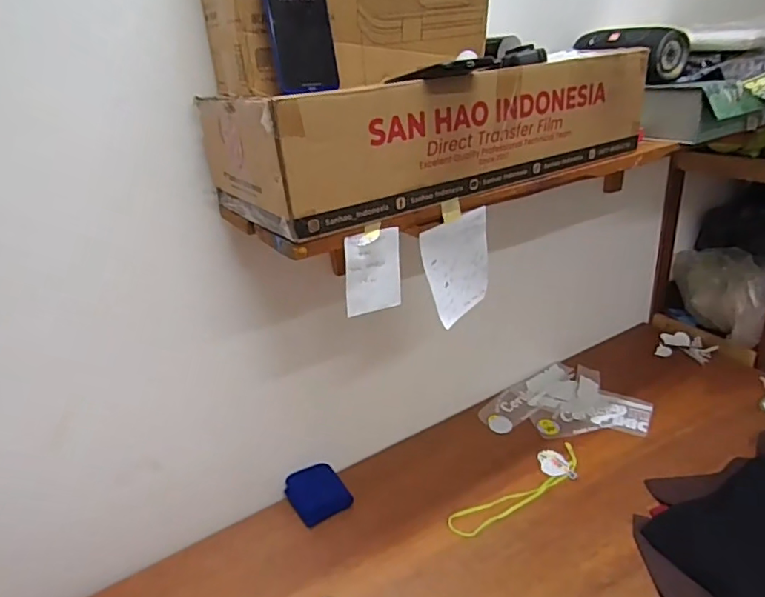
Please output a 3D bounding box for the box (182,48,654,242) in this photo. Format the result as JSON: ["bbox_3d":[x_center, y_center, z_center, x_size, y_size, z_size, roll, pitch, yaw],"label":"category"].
[{"bbox_3d":[0.082,-0.265,0.804,0.625,0.145,0.275,-19,30,-25],"label":"box"}]

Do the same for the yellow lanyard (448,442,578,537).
[{"bbox_3d":[0.291,0.393,1.097,0.356,0.015,0.094,-23,32,-31],"label":"yellow lanyard"}]

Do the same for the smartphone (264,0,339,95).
[{"bbox_3d":[-0.095,-0.320,0.617,0.071,0.153,0.014,-14,17,-22],"label":"smartphone"}]

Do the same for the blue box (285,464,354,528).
[{"bbox_3d":[-0.134,0.405,1.114,0.111,0.036,0.117,-20,31,-28],"label":"blue box"}]

